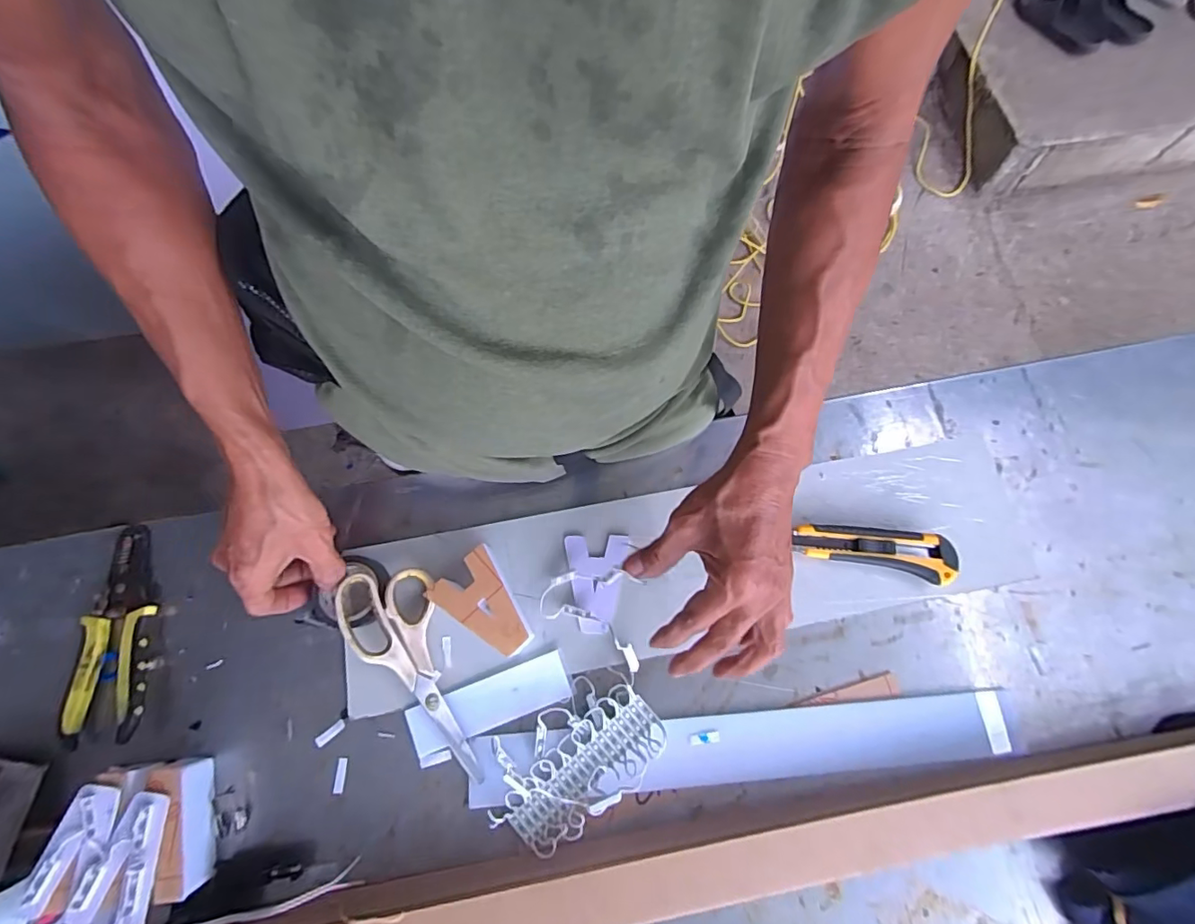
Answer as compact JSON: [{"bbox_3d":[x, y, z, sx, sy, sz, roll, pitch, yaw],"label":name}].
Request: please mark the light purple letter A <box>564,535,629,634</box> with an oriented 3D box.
[{"bbox_3d":[-0.002,0.105,0.467,0.052,0.006,0.082,0,71,0],"label":"light purple letter A"}]

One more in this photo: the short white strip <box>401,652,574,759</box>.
[{"bbox_3d":[-0.090,0.199,0.443,0.132,0.010,0.038,-20,76,-7],"label":"short white strip"}]

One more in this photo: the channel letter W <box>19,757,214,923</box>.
[{"bbox_3d":[-0.338,0.276,0.389,0.090,0.055,0.104,-7,75,-3],"label":"channel letter W"}]

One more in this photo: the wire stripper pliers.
[{"bbox_3d":[-0.406,0.140,0.444,0.062,0.020,0.171,-9,75,-4],"label":"wire stripper pliers"}]

